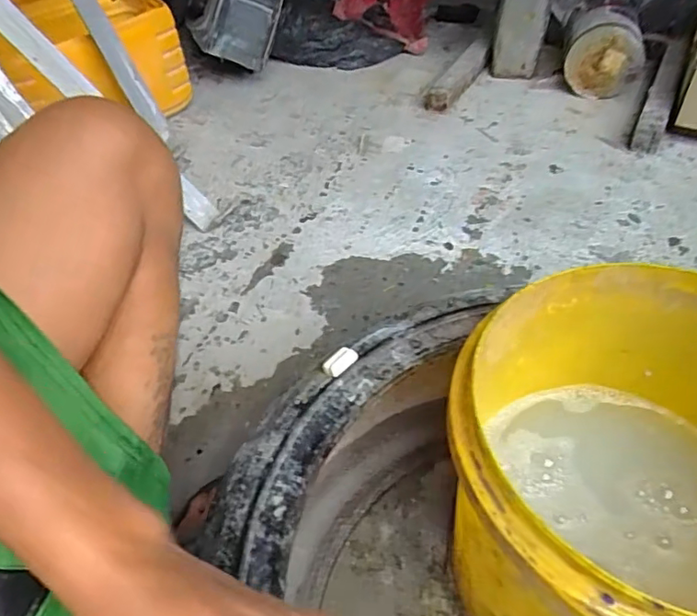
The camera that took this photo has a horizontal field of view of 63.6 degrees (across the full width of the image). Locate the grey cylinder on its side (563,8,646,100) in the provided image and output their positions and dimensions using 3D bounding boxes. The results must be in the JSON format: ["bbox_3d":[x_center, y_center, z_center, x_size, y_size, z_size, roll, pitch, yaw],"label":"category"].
[{"bbox_3d":[0.598,-0.602,1.319,0.167,0.155,0.159,10,48,16],"label":"grey cylinder on its side"}]

